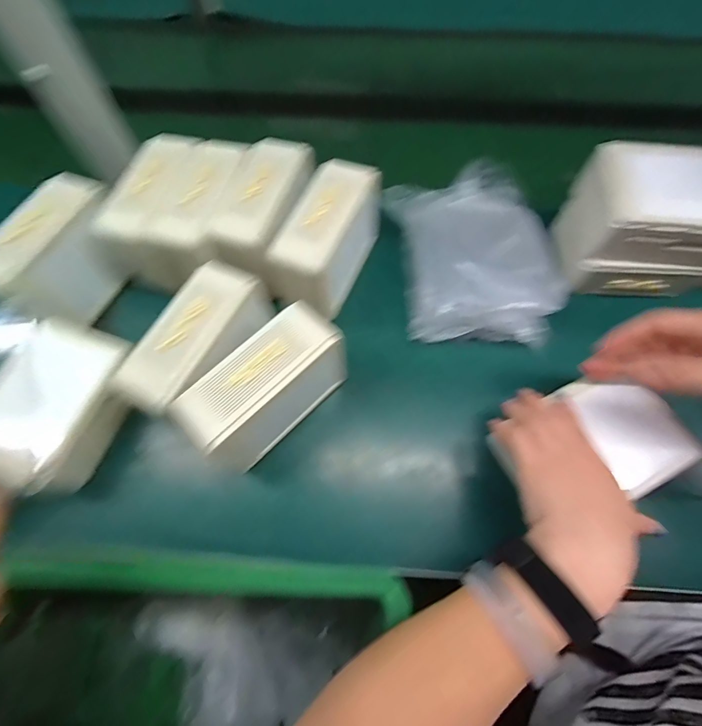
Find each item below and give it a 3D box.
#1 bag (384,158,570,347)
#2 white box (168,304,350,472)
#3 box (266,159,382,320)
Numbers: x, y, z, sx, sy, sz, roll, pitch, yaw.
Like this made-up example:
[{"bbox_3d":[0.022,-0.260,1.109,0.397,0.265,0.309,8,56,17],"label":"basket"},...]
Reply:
[{"bbox_3d":[0.140,-0.126,0.435,0.168,0.058,0.214,-6,67,-2],"label":"bag"},{"bbox_3d":[-0.071,0.028,0.358,0.061,0.108,0.143,41,74,16],"label":"white box"},{"bbox_3d":[-0.021,-0.129,0.409,0.064,0.098,0.150,22,69,10],"label":"box"}]

